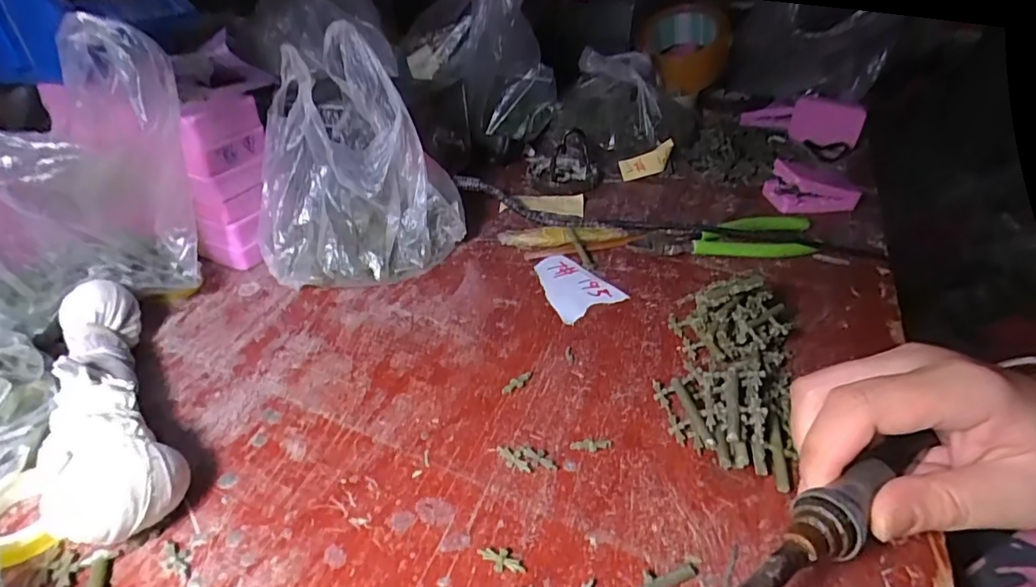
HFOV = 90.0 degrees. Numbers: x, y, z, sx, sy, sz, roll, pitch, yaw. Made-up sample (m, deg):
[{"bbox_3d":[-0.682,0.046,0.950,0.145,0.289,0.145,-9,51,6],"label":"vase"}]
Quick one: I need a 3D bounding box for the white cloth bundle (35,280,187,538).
[{"bbox_3d":[-0.194,0.052,0.245,0.045,0.043,0.161,-23,43,-31],"label":"white cloth bundle"}]

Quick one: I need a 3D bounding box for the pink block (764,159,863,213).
[{"bbox_3d":[0.270,-0.099,0.475,0.068,0.034,0.045,0,36,-4],"label":"pink block"}]

